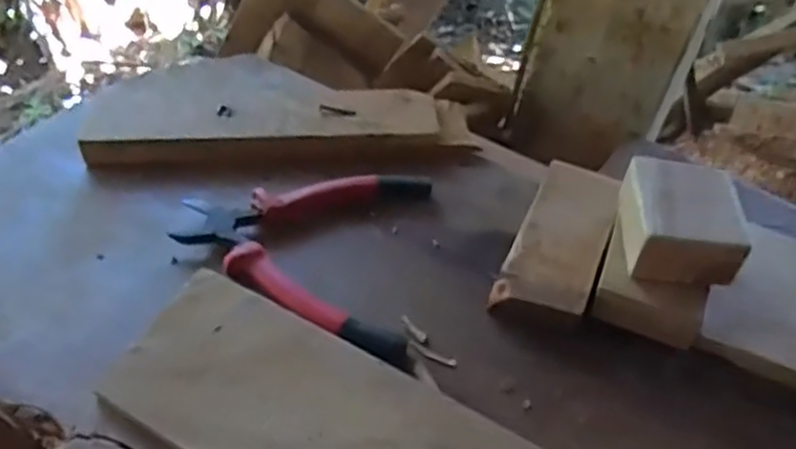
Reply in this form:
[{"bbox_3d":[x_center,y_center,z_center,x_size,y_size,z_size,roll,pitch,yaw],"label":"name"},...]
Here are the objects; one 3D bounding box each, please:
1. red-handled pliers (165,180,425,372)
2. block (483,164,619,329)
[{"bbox_3d":[-0.049,0.004,0.478,0.176,0.016,0.143,21,49,12],"label":"red-handled pliers"},{"bbox_3d":[0.112,0.013,0.479,0.058,0.029,0.131,20,49,12],"label":"block"}]

